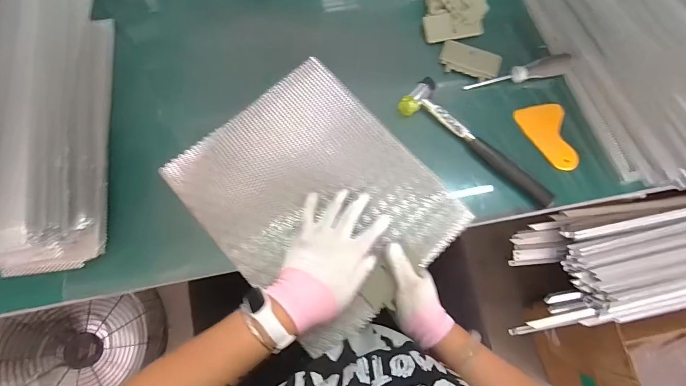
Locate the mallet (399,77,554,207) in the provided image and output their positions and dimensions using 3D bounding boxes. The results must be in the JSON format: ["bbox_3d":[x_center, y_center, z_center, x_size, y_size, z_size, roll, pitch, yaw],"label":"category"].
[{"bbox_3d":[0.186,-0.065,0.485,0.238,0.023,0.058,43,78,11],"label":"mallet"}]

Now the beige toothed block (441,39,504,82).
[{"bbox_3d":[0.190,-0.198,0.521,0.085,0.010,0.052,22,75,6],"label":"beige toothed block"}]

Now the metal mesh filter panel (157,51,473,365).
[{"bbox_3d":[-0.033,0.004,0.473,0.268,0.027,0.328,-41,78,-11],"label":"metal mesh filter panel"}]

